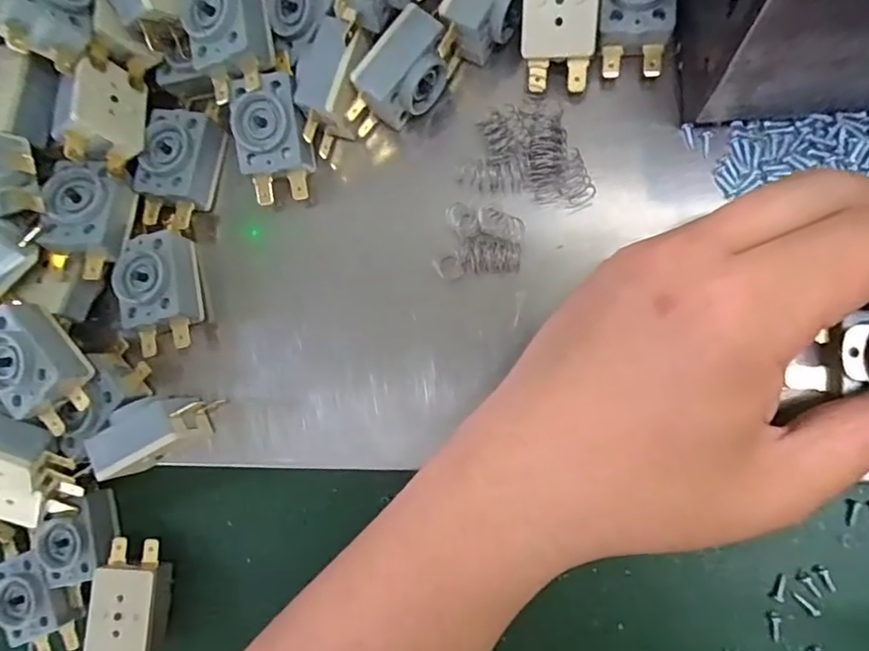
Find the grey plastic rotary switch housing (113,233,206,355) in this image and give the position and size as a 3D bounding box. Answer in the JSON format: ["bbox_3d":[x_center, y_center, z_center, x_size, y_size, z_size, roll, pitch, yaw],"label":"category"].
[{"bbox_3d":[-0.111,-0.013,0.234,0.024,0.024,0.048,-14,84,10],"label":"grey plastic rotary switch housing"}]

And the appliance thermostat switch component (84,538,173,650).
[{"bbox_3d":[-0.129,0.122,0.242,0.026,0.019,0.058,5,87,11],"label":"appliance thermostat switch component"}]

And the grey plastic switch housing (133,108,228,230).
[{"bbox_3d":[-0.107,-0.066,0.240,0.029,0.022,0.047,9,88,11],"label":"grey plastic switch housing"}]

